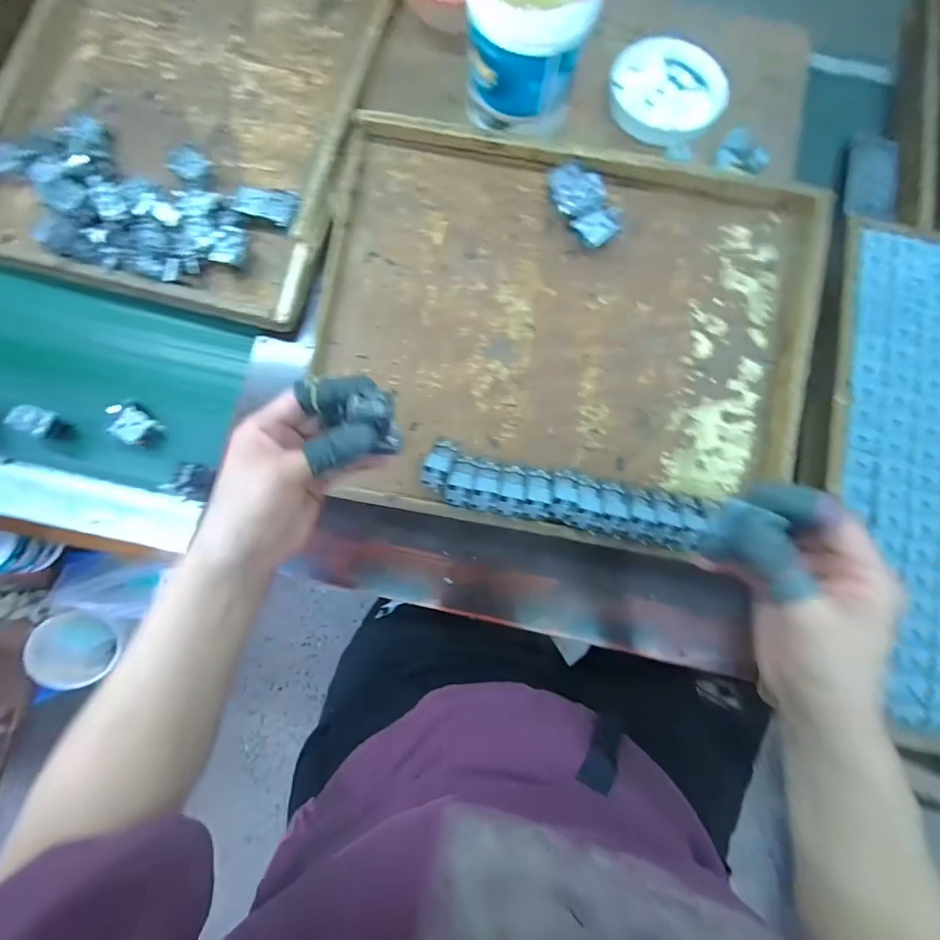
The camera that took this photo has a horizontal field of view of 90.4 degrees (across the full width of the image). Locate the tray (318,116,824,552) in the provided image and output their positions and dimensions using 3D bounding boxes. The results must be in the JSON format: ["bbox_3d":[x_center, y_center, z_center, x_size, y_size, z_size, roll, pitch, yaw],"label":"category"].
[{"bbox_3d":[0.091,-0.137,0.489,0.499,0.061,0.397,10,82,2],"label":"tray"}]

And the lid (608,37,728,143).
[{"bbox_3d":[0.226,-0.438,0.545,0.132,0.032,0.132,26,81,4],"label":"lid"}]

